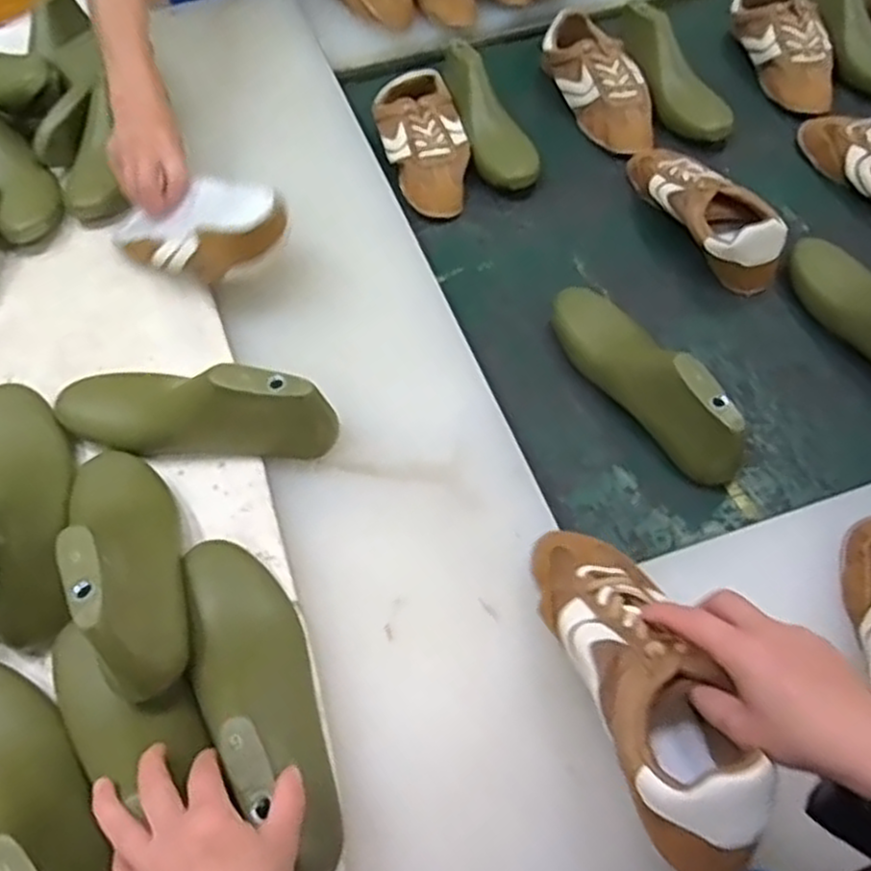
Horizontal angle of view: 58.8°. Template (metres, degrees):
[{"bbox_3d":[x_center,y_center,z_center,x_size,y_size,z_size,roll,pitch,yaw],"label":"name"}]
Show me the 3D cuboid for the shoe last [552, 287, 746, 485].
[{"bbox_3d":[0.193,-0.062,0.747,0.063,0.090,0.252,-23,59,-10],"label":"shoe last"}]

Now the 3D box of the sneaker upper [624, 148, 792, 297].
[{"bbox_3d":[0.303,-0.268,0.896,0.098,0.068,0.252,-26,59,-12],"label":"sneaker upper"}]

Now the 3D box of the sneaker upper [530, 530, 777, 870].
[{"bbox_3d":[0.127,0.141,0.500,0.084,0.071,0.241,-16,42,-6],"label":"sneaker upper"}]

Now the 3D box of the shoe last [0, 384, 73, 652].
[{"bbox_3d":[-0.351,0.049,0.653,0.075,0.096,0.272,-21,58,-9],"label":"shoe last"}]

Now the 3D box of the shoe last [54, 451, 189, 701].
[{"bbox_3d":[-0.242,0.086,0.597,0.073,0.102,0.259,-23,32,-10],"label":"shoe last"}]

